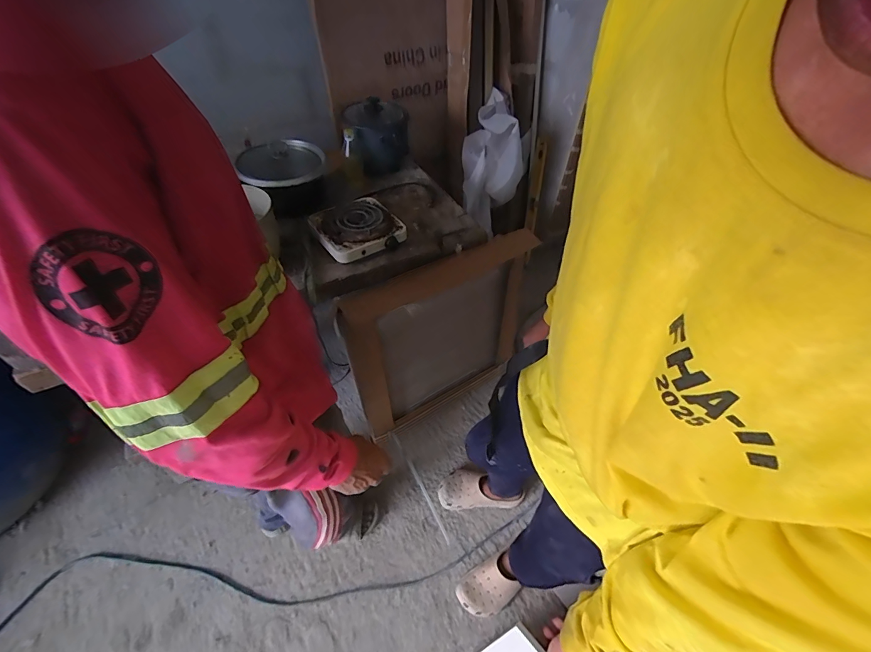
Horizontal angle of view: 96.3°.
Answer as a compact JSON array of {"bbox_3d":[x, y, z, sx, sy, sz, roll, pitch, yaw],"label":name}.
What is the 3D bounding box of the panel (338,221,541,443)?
[{"bbox_3d":[0.040,0.045,1.159,0.586,0.530,0.083,-28,47,-24],"label":"panel"}]

